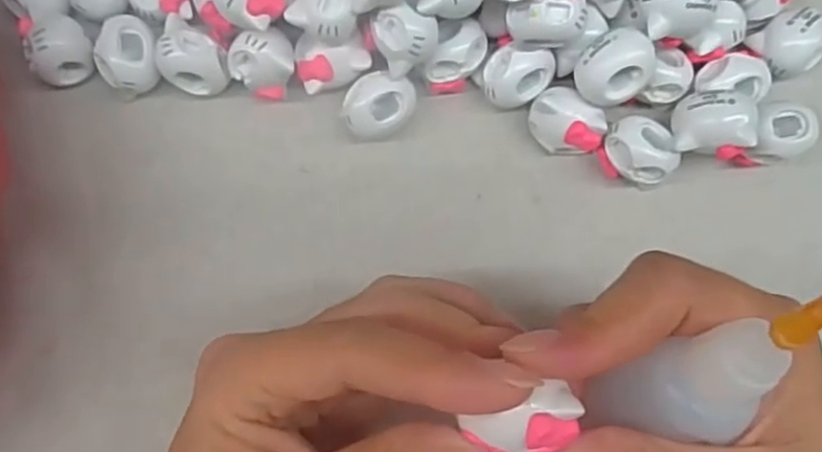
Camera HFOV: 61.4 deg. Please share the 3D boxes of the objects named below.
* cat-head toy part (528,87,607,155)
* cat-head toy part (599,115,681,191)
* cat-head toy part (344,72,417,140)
[{"bbox_3d":[0.052,-0.034,0.236,0.026,0.022,0.017,35,83,5],"label":"cat-head toy part"},{"bbox_3d":[0.077,-0.025,0.238,0.023,0.020,0.021,-4,82,0],"label":"cat-head toy part"},{"bbox_3d":[-0.011,-0.041,0.236,0.025,0.018,0.020,-24,82,-3],"label":"cat-head toy part"}]

